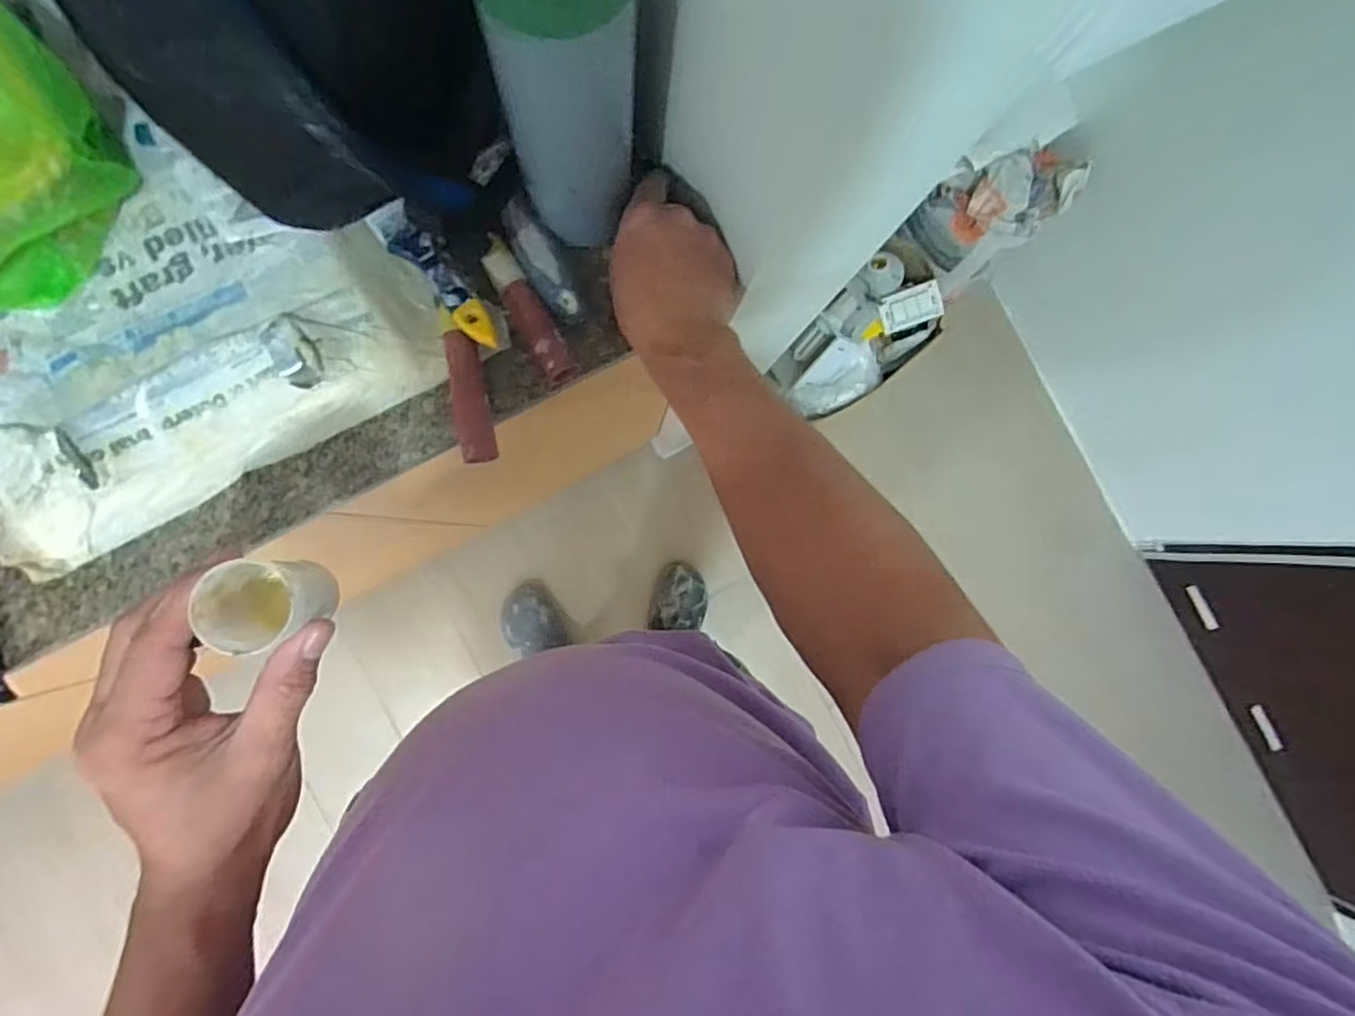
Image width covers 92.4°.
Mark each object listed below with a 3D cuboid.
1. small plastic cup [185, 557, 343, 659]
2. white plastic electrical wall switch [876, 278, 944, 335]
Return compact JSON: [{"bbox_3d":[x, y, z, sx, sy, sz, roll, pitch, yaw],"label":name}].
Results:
[{"bbox_3d":[-0.187,0.042,0.299,0.033,0.056,0.038,-28,91,-6],"label":"small plastic cup"},{"bbox_3d":[0.424,-0.366,1.181,0.110,0.017,0.066,-17,88,14],"label":"white plastic electrical wall switch"}]

